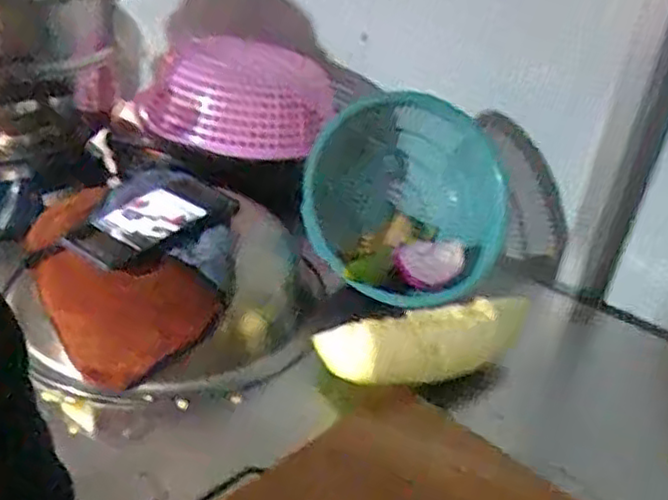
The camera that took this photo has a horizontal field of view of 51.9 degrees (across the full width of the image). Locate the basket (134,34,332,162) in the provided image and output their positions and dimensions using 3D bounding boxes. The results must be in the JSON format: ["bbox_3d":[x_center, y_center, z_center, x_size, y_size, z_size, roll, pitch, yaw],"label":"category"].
[{"bbox_3d":[-0.145,-0.240,1.043,0.275,0.110,0.232,15,30,13],"label":"basket"}]

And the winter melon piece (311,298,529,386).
[{"bbox_3d":[0.105,0.098,0.740,0.245,0.058,0.075,-3,31,-14],"label":"winter melon piece"}]

